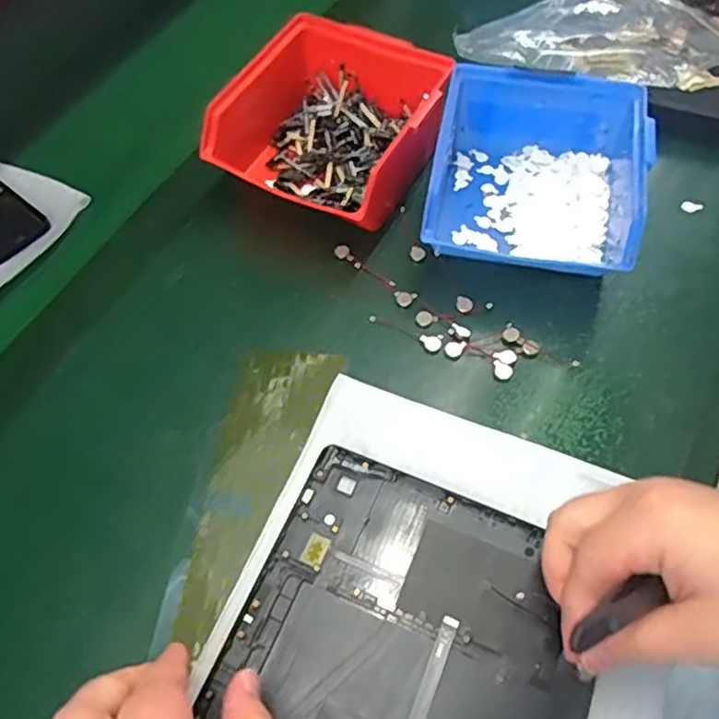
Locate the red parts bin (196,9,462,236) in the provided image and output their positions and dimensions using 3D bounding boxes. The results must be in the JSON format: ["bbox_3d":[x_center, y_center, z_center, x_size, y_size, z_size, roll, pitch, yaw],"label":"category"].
[{"bbox_3d":[-0.023,-0.155,0.437,0.144,0.065,0.141,30,63,17],"label":"red parts bin"}]

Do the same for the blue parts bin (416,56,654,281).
[{"bbox_3d":[0.109,-0.115,0.410,0.127,0.063,0.128,13,59,8],"label":"blue parts bin"}]

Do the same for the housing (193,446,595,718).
[{"bbox_3d":[0.009,0.160,0.274,0.153,0.007,0.225,18,61,13],"label":"housing"}]

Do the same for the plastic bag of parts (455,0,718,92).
[{"bbox_3d":[0.191,-0.283,0.524,0.224,0.045,0.164,1,56,5],"label":"plastic bag of parts"}]

